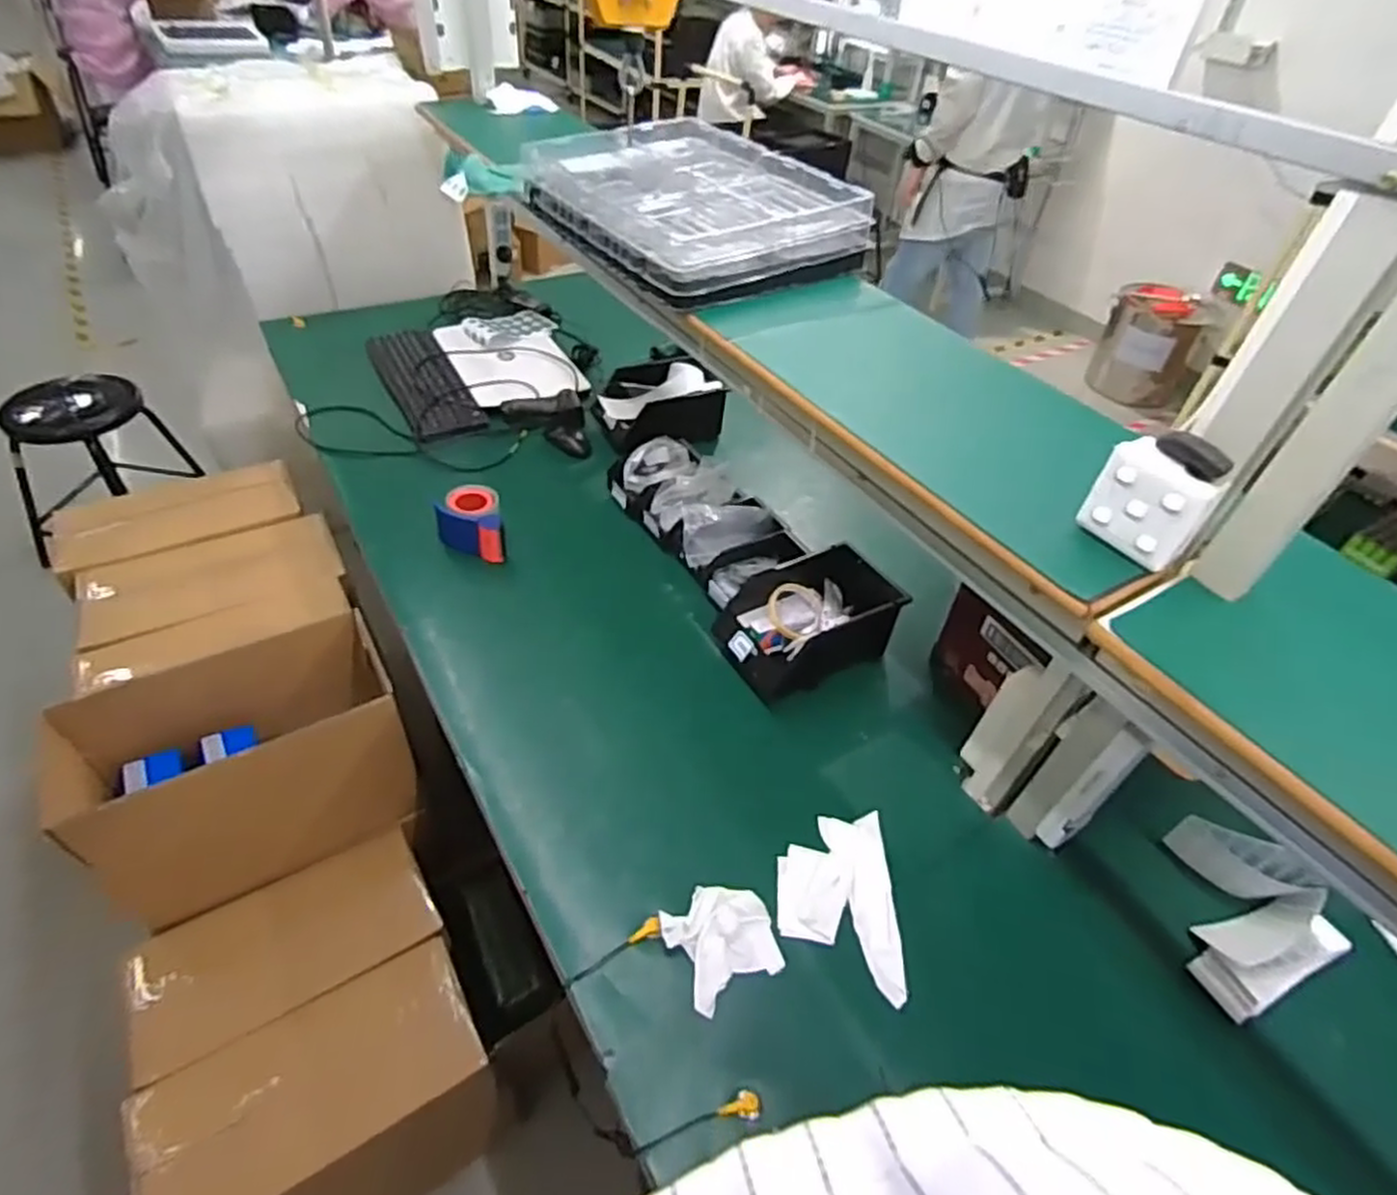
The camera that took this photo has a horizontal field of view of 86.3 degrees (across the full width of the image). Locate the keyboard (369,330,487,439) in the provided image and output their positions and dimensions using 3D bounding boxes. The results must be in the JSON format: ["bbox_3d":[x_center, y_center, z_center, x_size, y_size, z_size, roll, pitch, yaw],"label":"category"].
[{"bbox_3d":[-0.621,-0.490,1.669,0.153,0.025,0.502,-20,50,-24],"label":"keyboard"}]

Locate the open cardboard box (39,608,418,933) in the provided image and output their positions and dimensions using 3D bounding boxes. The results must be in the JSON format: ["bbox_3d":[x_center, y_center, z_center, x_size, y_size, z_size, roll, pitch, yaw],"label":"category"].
[{"bbox_3d":[-0.700,0.257,1.144,0.452,0.274,0.248,-23,51,-26],"label":"open cardboard box"}]

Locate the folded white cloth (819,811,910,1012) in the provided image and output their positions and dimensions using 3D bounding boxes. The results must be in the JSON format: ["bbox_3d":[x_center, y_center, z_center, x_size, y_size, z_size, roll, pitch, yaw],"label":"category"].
[{"bbox_3d":[0.197,0.361,0.886,0.072,0.017,0.214,1,45,-5],"label":"folded white cloth"}]

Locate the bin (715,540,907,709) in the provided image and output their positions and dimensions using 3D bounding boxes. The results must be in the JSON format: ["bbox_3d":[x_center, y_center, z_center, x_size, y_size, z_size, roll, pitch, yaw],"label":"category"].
[{"bbox_3d":[0.167,0.041,1.162,0.268,0.116,0.170,-21,51,-25],"label":"bin"}]

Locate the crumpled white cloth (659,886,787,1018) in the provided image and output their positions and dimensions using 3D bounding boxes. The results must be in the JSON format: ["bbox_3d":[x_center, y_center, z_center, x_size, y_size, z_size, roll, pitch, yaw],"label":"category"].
[{"bbox_3d":[0.027,0.379,0.830,0.115,0.029,0.111,-19,50,-23],"label":"crumpled white cloth"}]

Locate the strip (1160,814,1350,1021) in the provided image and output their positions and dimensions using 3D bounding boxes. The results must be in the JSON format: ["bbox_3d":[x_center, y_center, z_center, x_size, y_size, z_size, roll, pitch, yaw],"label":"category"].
[{"bbox_3d":[0.680,0.396,0.896,0.173,0.059,0.218,14,45,8],"label":"strip"}]

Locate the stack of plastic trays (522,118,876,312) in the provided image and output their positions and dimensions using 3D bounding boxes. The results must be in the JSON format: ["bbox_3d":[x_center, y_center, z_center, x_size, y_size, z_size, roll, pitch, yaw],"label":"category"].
[{"bbox_3d":[-0.023,-0.641,1.200,0.380,0.096,0.537,-24,52,-27],"label":"stack of plastic trays"}]

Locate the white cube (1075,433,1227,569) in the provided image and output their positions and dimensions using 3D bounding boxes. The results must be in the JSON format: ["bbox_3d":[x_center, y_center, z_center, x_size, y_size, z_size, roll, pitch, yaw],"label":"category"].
[{"bbox_3d":[0.403,-0.084,0.663,0.044,0.083,0.088,-27,53,-29],"label":"white cube"}]

